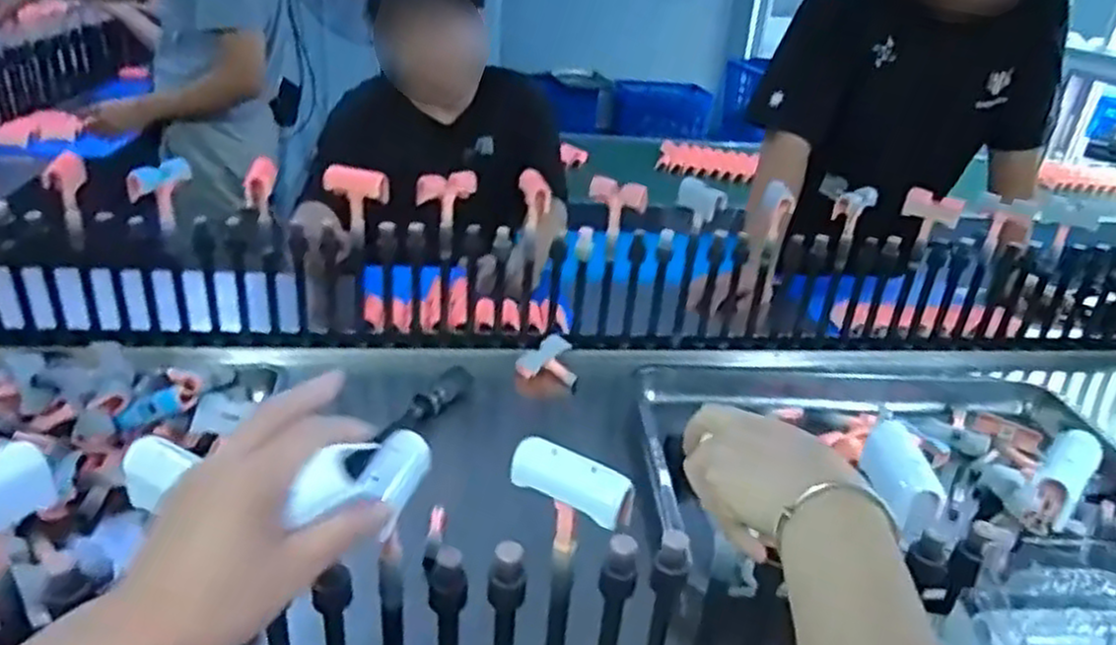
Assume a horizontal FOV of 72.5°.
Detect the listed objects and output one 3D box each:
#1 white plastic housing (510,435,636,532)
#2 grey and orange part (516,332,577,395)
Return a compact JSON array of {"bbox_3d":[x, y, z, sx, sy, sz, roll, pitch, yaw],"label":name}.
[{"bbox_3d":[0.009,0.097,0.468,0.082,0.025,0.021,19,32,26],"label":"white plastic housing"},{"bbox_3d":[-0.017,0.054,1.060,0.085,0.042,0.071,2,28,-4],"label":"grey and orange part"}]

